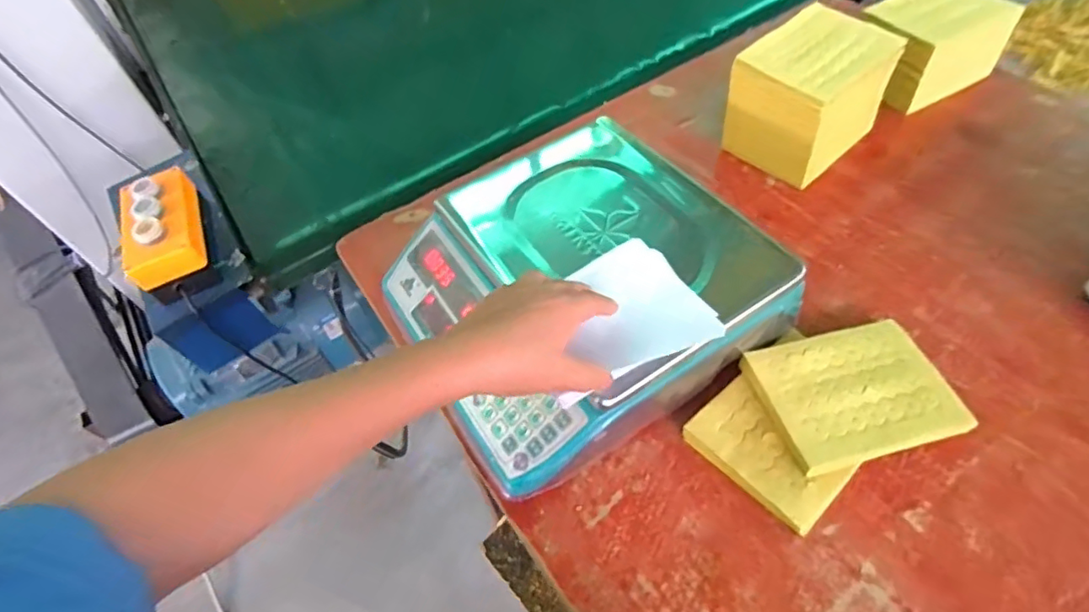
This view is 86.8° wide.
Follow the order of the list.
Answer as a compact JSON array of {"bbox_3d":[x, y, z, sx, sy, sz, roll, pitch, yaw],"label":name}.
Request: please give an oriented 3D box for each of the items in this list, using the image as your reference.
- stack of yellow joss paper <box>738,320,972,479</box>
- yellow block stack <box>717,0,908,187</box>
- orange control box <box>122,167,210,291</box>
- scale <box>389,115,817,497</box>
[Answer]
[{"bbox_3d":[0.280,0.077,0.525,0.158,0.014,0.121,-14,53,-7],"label":"stack of yellow joss paper"},{"bbox_3d":[0.327,-0.254,0.708,0.159,0.130,0.136,-38,59,-20],"label":"yellow block stack"},{"bbox_3d":[-0.439,-0.087,0.674,0.082,0.081,0.146,-24,55,-11],"label":"orange control box"},{"bbox_3d":[0.026,-0.023,0.574,0.320,0.113,0.308,-29,56,-15],"label":"scale"}]

